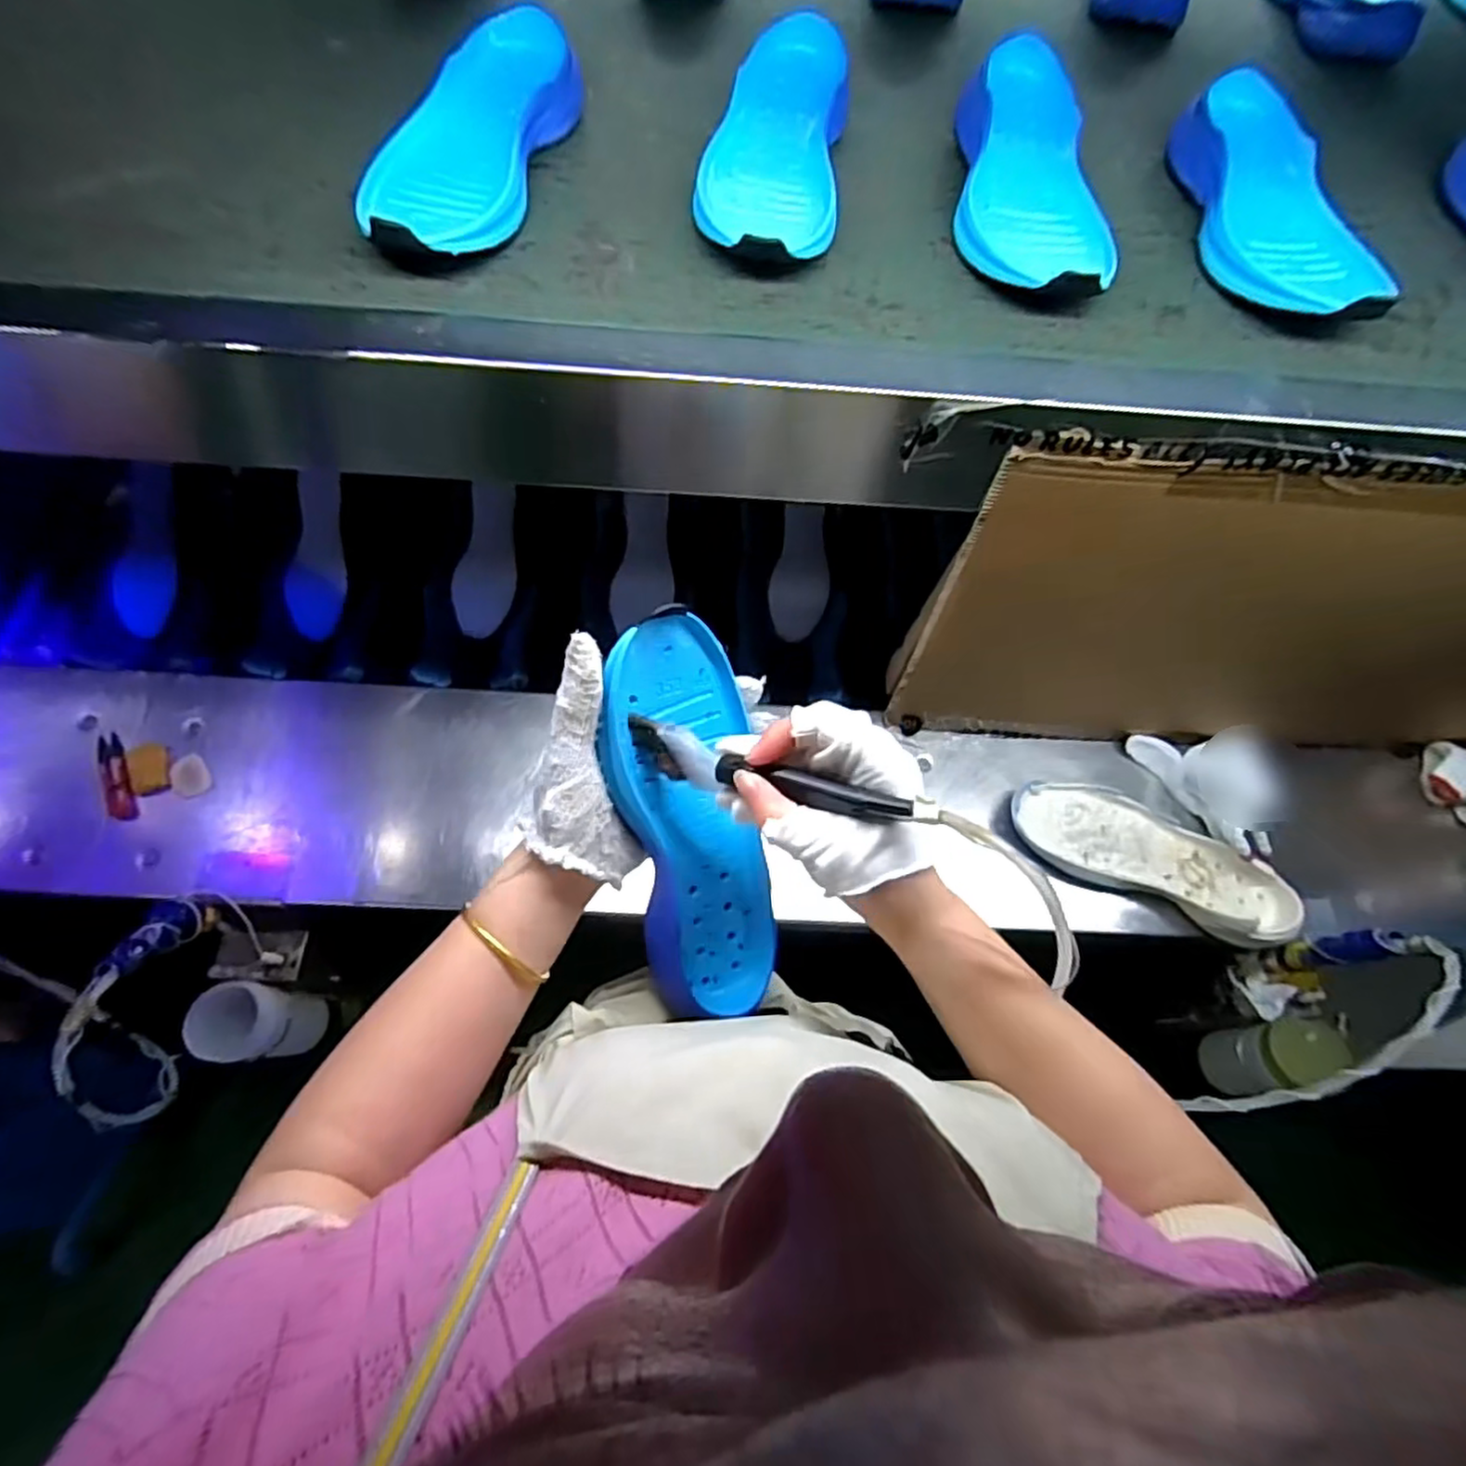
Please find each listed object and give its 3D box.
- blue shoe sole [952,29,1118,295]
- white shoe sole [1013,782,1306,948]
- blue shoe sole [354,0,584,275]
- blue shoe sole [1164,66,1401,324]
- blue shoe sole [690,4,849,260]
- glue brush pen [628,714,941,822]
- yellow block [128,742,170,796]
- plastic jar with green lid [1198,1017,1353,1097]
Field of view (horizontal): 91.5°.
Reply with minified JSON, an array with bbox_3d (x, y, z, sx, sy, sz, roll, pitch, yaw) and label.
[{"bbox_3d":[0.203,-0.373,0.484,0.094,0.050,0.235,5,66,-1],"label":"blue shoe sole"},{"bbox_3d":[0.427,0.125,0.739,0.273,0.050,0.101,23,67,7],"label":"white shoe sole"},{"bbox_3d":[-0.166,-0.398,0.475,0.077,0.049,0.247,13,66,2],"label":"blue shoe sole"},{"bbox_3d":[0.376,-0.362,0.494,0.088,0.042,0.238,1,66,-3],"label":"blue shoe sole"},{"bbox_3d":[0.028,-0.401,0.489,0.098,0.044,0.257,7,66,0],"label":"blue shoe sole"},{"bbox_3d":[0.017,0.021,0.352,0.161,0.028,0.018,12,64,28],"label":"glue brush pen"},{"bbox_3d":[-0.602,0.037,0.738,0.035,0.005,0.057,-21,69,-12],"label":"yellow block"},{"bbox_3d":[0.572,0.346,0.763,0.066,0.138,0.070,1,66,-3],"label":"plastic jar with green lid"}]

